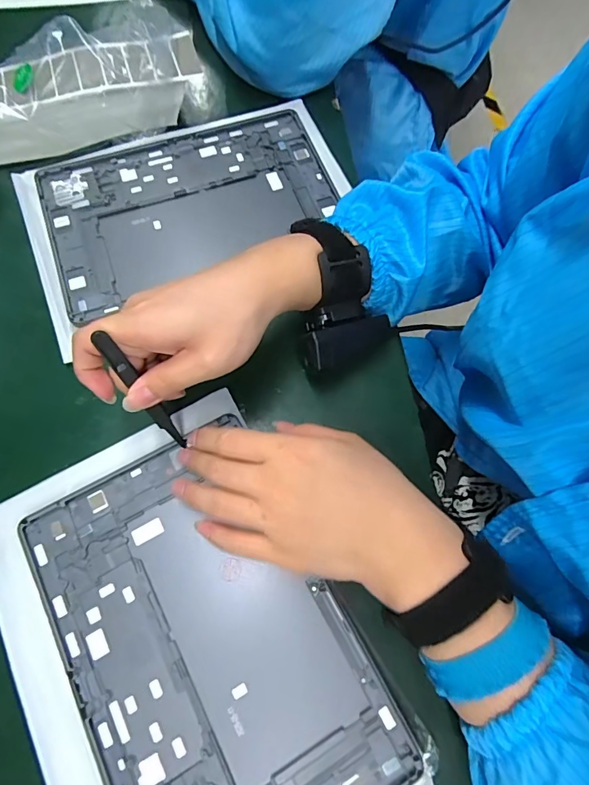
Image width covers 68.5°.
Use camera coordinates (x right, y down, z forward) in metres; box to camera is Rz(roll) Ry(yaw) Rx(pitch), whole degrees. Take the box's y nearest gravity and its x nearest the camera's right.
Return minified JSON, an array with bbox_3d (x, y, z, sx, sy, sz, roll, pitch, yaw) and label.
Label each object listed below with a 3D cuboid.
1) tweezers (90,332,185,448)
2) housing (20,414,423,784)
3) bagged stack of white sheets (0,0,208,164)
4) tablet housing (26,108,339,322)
[{"bbox_3d":[-0.096,0.004,0.280,0.011,0.100,0.010,-36,48,-14],"label":"tweezers"},{"bbox_3d":[-0.056,0.158,0.280,0.167,0.007,0.253,-27,74,-11],"label":"housing"},{"bbox_3d":[-0.207,-0.283,0.401,0.242,0.059,0.093,-18,72,-8],"label":"bagged stack of white sheets"},{"bbox_3d":[-0.096,-0.179,0.397,0.255,0.007,0.160,-22,73,-10],"label":"tablet housing"}]

